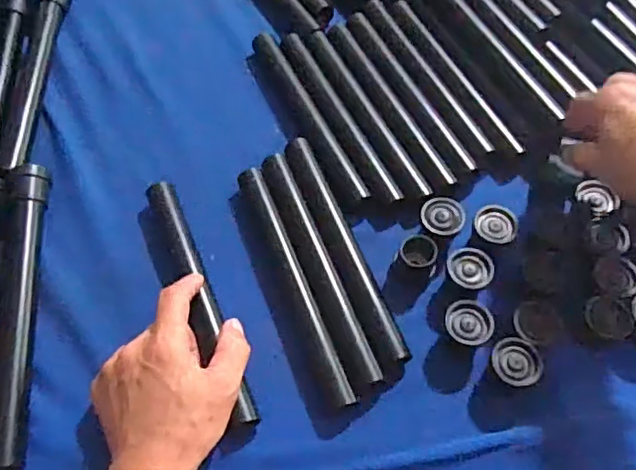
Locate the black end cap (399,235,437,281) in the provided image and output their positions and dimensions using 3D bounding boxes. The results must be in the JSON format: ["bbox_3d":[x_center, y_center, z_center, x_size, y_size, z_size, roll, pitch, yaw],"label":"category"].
[{"bbox_3d":[0.083,0.018,0.489,0.031,0.025,0.028,14,61,7],"label":"black end cap"}]

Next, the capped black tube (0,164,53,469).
[{"bbox_3d":[-0.238,0.051,0.469,0.033,0.028,0.243,-5,61,-4],"label":"capped black tube"}]

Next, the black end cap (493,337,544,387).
[{"bbox_3d":[0.147,0.093,0.442,0.036,0.020,0.037,1,60,-1],"label":"black end cap"}]

